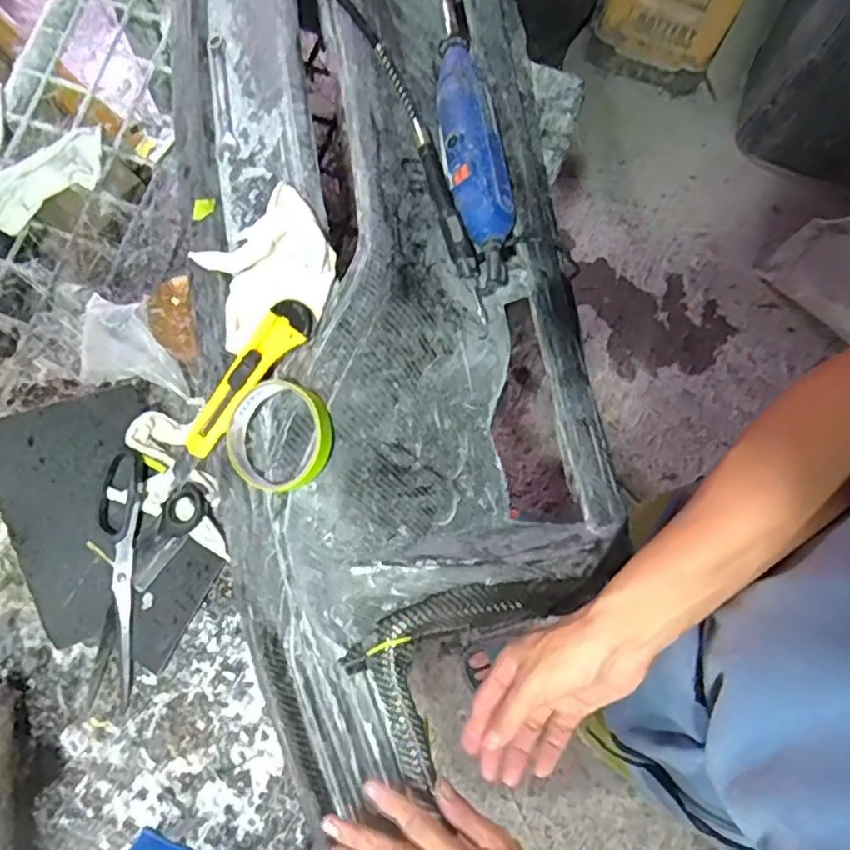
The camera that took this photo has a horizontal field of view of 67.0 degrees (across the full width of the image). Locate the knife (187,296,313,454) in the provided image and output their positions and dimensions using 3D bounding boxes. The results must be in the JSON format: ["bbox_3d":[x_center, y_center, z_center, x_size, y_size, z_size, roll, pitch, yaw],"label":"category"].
[{"bbox_3d":[-0.142,-0.038,0.510,0.035,0.012,0.144,39,94,8],"label":"knife"}]

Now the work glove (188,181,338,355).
[{"bbox_3d":[-0.131,-0.132,0.527,0.106,0.039,0.126,-22,78,-7],"label":"work glove"}]

